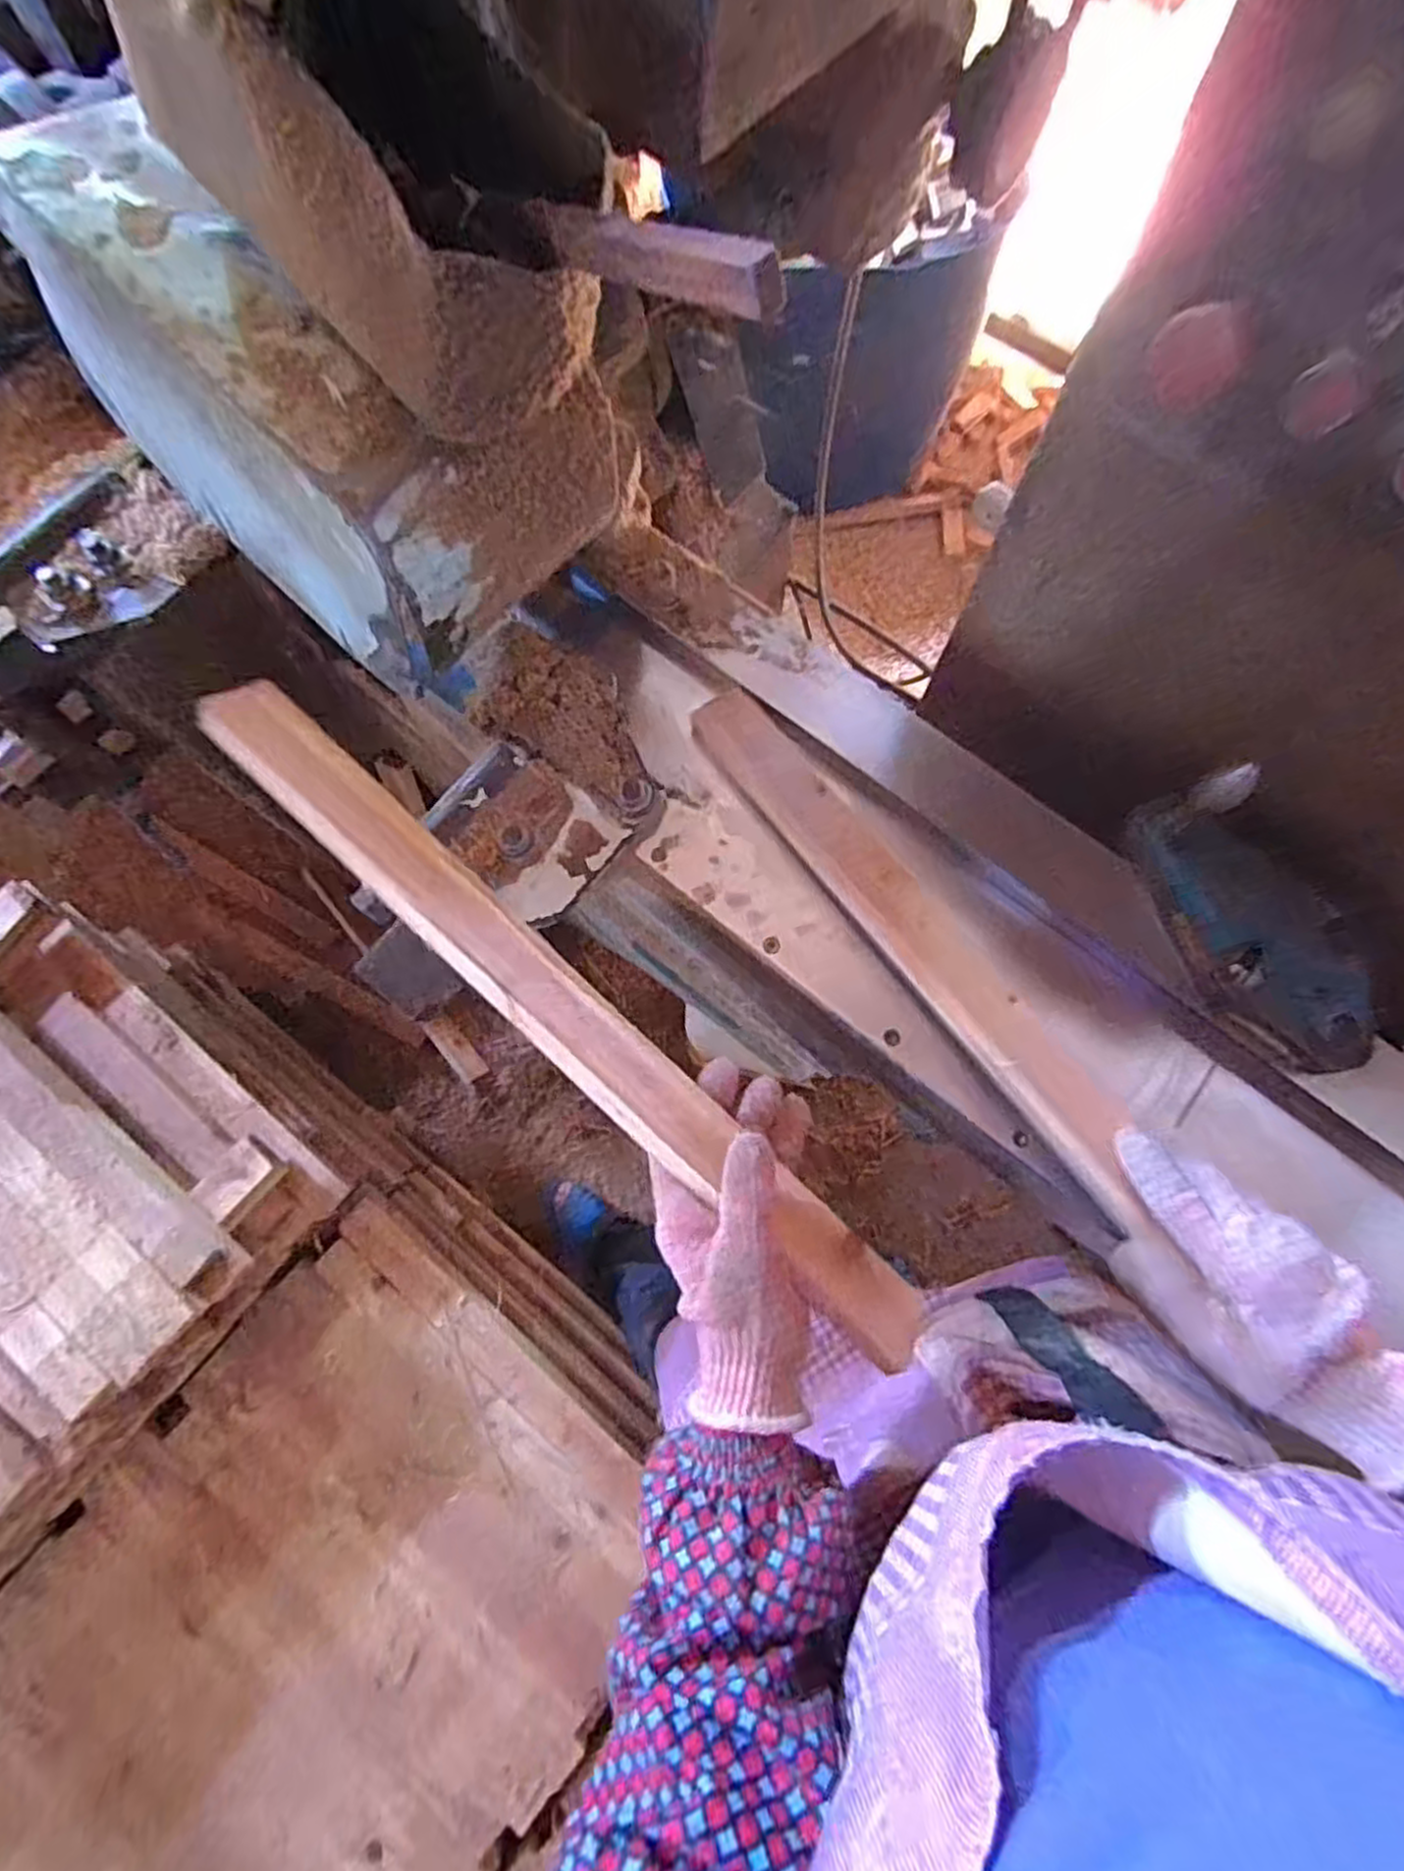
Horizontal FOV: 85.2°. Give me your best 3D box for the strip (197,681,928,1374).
[{"bbox_3d":[-0.071,0.043,0.405,0.490,0.011,0.047,43,51,2],"label":"strip"}]

